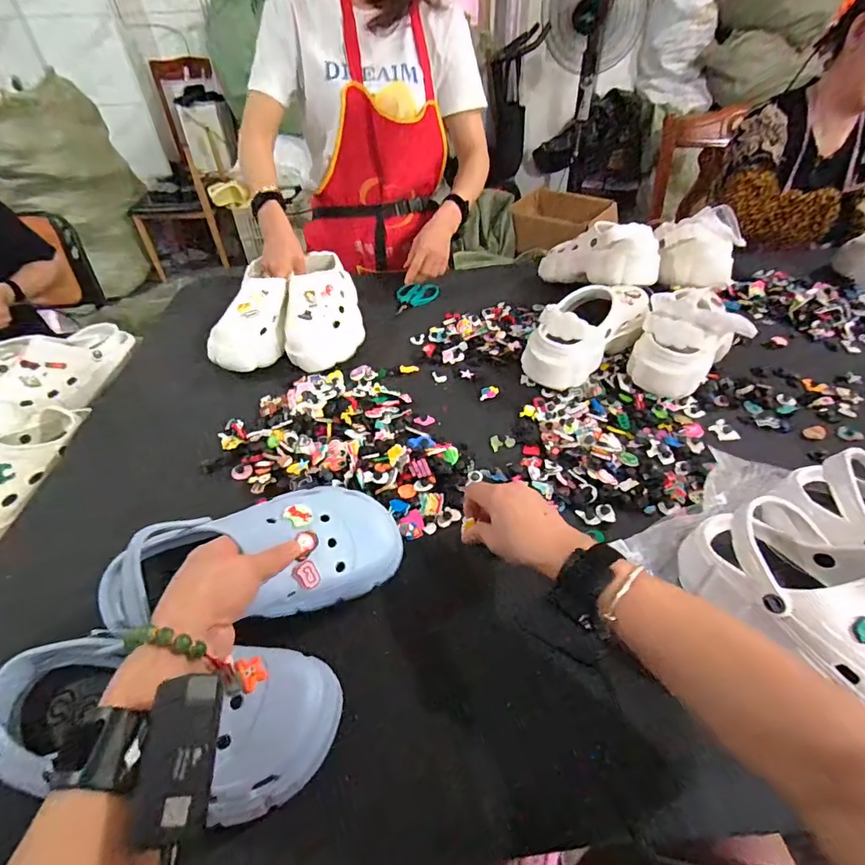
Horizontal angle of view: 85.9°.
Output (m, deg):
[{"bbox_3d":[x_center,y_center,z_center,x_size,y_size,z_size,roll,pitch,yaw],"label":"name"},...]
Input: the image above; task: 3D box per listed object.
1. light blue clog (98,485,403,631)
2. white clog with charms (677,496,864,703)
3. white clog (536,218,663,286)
[{"bbox_3d":[-0.156,0.117,0.422,0.253,0.080,0.104,-4,43,-17],"label":"light blue clog"},{"bbox_3d":[0.341,0.152,0.383,0.095,0.094,0.242,-29,50,-26],"label":"white clog with charms"},{"bbox_3d":[0.288,-0.322,0.853,0.090,0.104,0.231,-27,27,-24],"label":"white clog"}]

